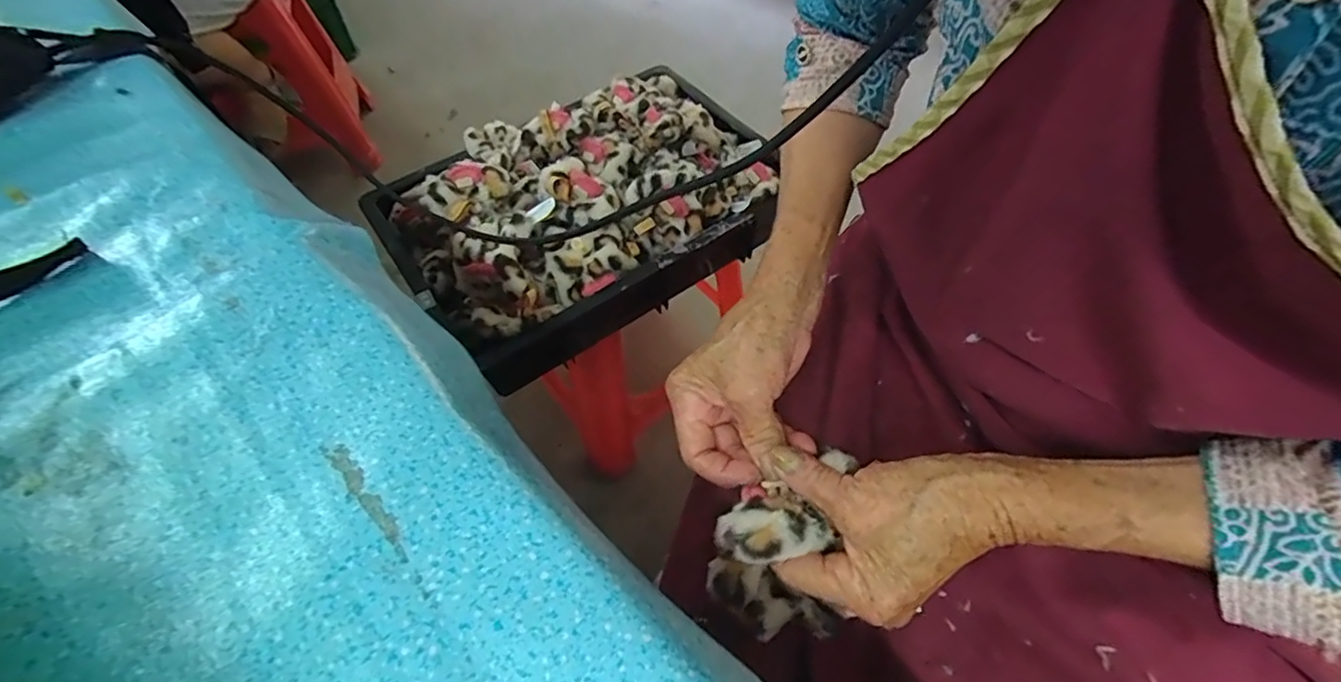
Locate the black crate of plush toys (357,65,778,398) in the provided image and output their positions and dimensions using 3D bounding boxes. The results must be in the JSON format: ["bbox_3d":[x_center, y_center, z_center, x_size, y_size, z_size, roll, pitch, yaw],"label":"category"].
[{"bbox_3d":[-0.098,-0.168,0.670,0.430,0.136,0.297,-32,59,-19],"label":"black crate of plush toys"}]

